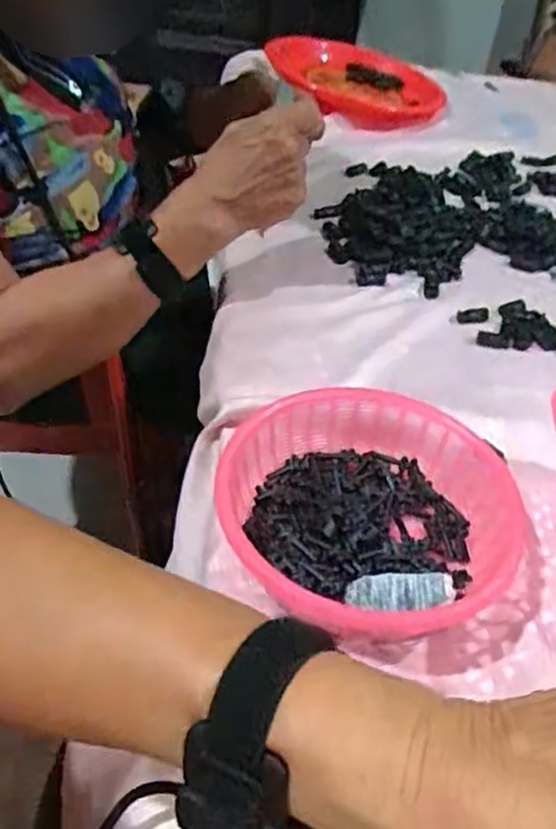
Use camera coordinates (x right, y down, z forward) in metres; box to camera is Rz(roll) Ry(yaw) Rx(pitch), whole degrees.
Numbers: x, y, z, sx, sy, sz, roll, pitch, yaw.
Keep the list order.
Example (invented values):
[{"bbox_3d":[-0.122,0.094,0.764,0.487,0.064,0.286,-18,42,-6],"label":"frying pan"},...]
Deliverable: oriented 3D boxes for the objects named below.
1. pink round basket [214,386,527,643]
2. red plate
[{"bbox_3d":[0.059,0.050,0.421,0.166,0.047,0.166,4,43,-4],"label":"pink round basket"},{"bbox_3d":[0.127,-0.478,0.994,0.225,0.050,0.228,4,43,-4],"label":"red plate"}]

